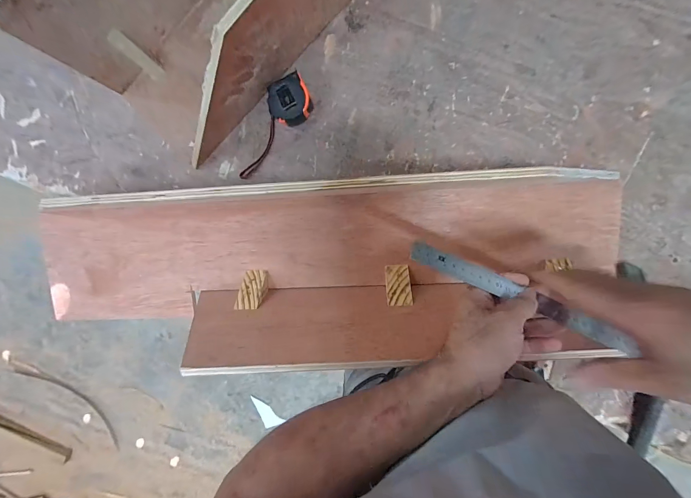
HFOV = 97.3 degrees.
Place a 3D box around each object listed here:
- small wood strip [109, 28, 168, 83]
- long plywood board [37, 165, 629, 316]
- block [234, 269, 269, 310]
[{"bbox_3d":[-0.321,-0.297,0.471,0.023,0.083,0.007,-33,70,8],"label":"small wood strip"},{"bbox_3d":[-0.051,-0.004,0.518,0.956,0.028,0.212,-3,101,5],"label":"long plywood board"},{"bbox_3d":[-0.157,0.067,0.513,0.039,0.065,0.051,-3,98,5],"label":"block"}]

